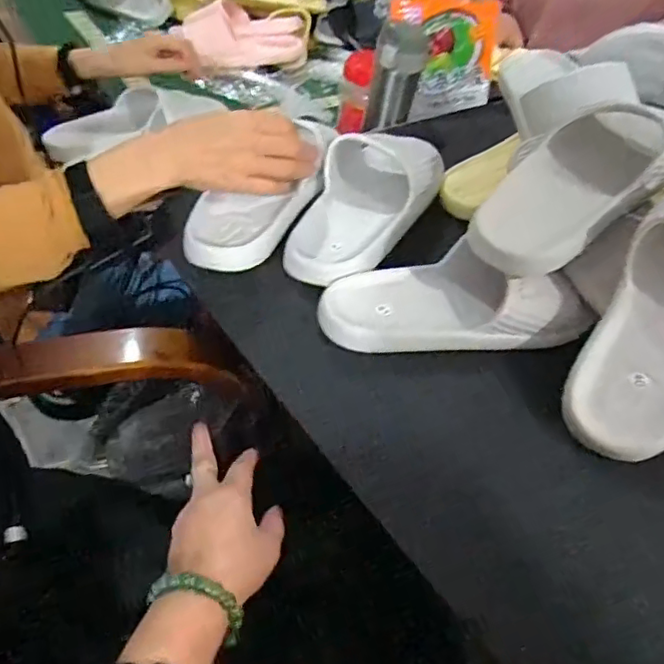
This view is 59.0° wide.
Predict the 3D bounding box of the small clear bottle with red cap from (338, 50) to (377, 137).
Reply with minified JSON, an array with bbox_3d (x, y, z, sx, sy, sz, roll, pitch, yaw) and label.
[{"bbox_3d":[0.034,-0.363,0.885,0.046,0.120,0.053,9,7,1],"label":"small clear bottle with red cap"}]

